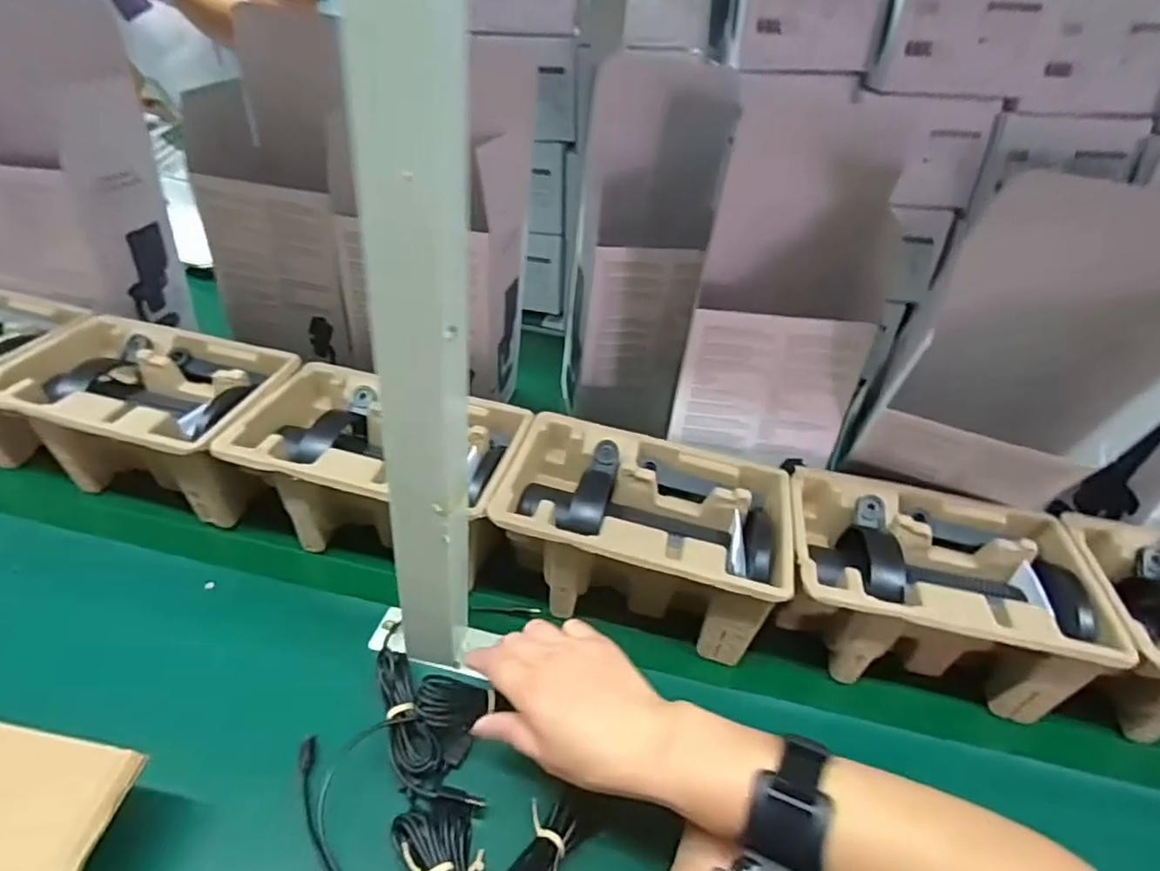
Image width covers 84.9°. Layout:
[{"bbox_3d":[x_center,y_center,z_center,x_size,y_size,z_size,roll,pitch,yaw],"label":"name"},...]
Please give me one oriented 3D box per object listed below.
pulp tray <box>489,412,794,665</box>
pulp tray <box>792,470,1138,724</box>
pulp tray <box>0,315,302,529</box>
[{"bbox_3d":[0.052,0.082,0.539,0.228,0.099,0.148,12,38,7],"label":"pulp tray"},{"bbox_3d":[0.279,0.127,0.523,0.228,0.097,0.151,14,38,9],"label":"pulp tray"},{"bbox_3d":[-0.386,-0.017,0.590,0.237,0.103,0.155,15,38,10],"label":"pulp tray"}]

